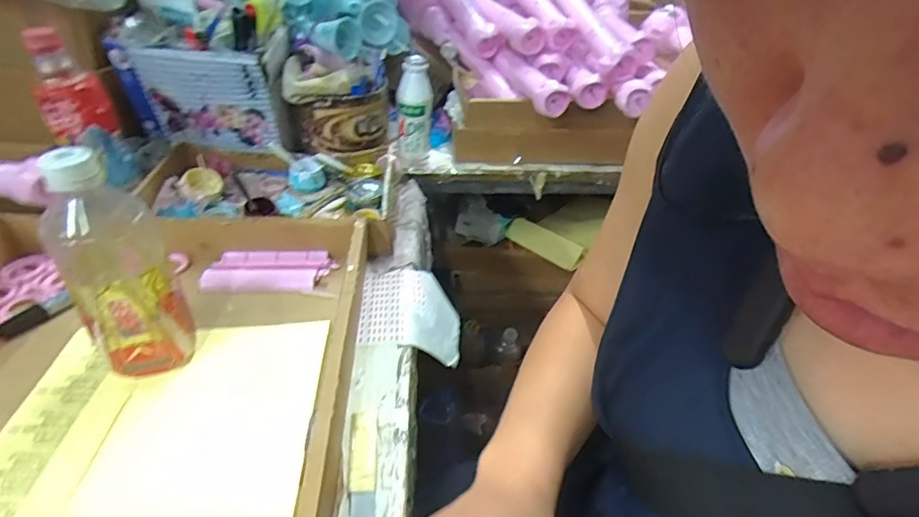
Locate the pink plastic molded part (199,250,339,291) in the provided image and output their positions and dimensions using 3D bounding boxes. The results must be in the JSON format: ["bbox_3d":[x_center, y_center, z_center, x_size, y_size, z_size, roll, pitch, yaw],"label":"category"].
[{"bbox_3d":[-0.200,0.012,0.517,0.128,0.013,0.057,-3,38,-10],"label":"pink plastic molded part"}]

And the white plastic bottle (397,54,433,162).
[{"bbox_3d":[-0.066,-0.213,0.721,0.050,0.145,0.043,1,38,-5],"label":"white plastic bottle"}]

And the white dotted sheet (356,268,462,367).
[{"bbox_3d":[-0.051,0.060,0.519,0.101,0.039,0.106,2,38,-4],"label":"white dotted sheet"}]

